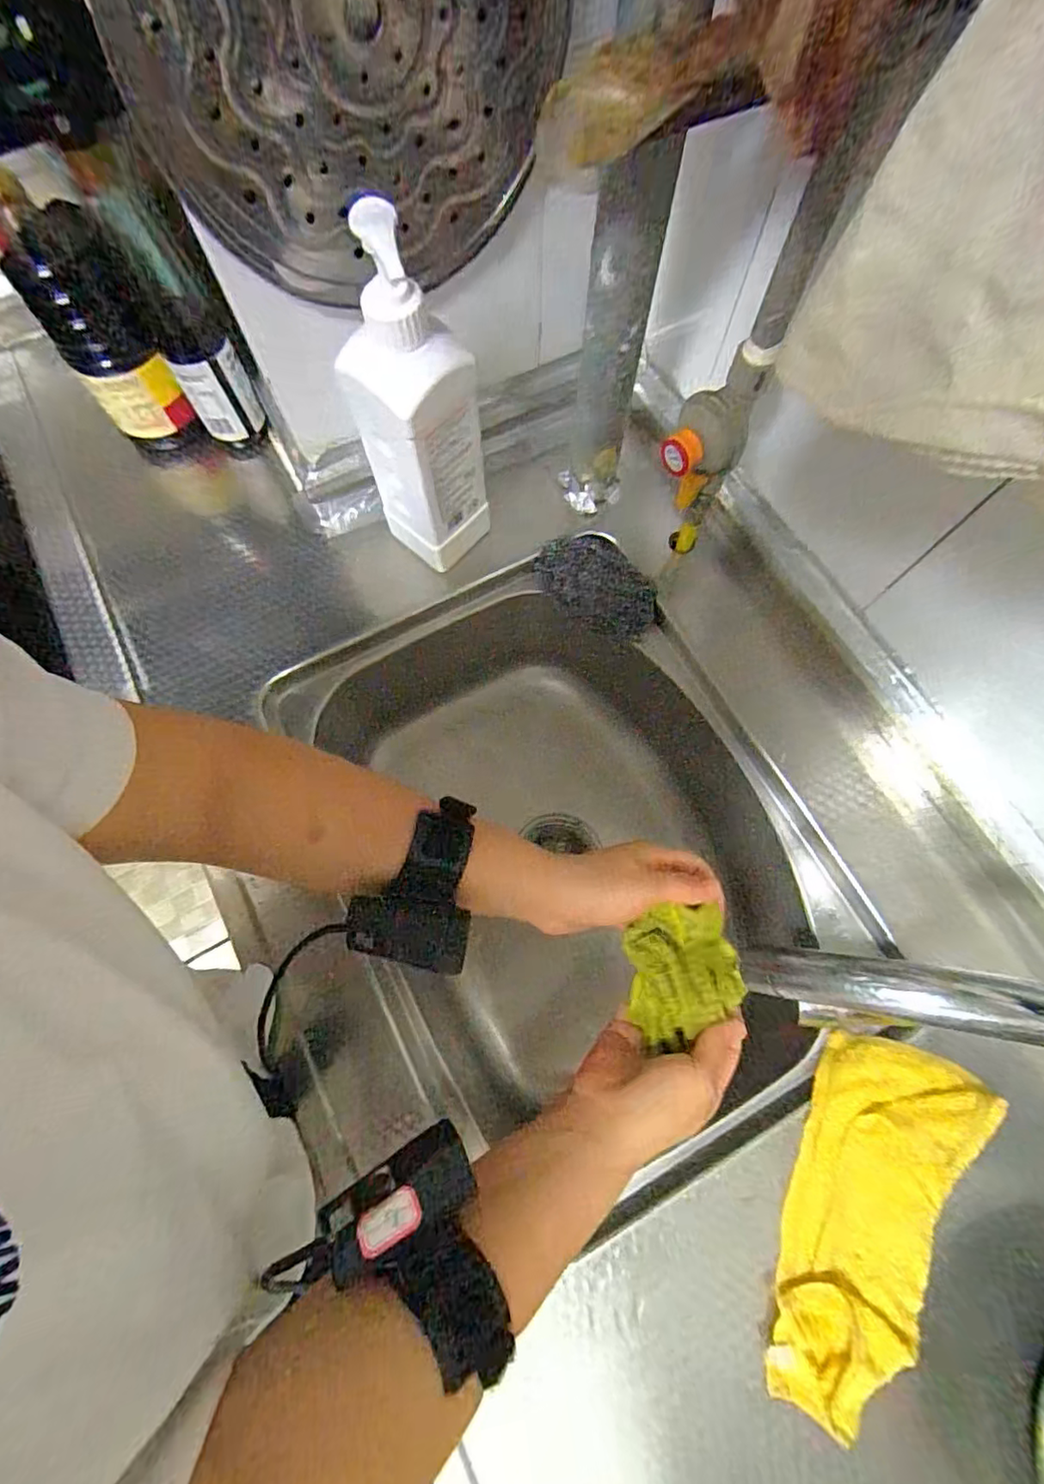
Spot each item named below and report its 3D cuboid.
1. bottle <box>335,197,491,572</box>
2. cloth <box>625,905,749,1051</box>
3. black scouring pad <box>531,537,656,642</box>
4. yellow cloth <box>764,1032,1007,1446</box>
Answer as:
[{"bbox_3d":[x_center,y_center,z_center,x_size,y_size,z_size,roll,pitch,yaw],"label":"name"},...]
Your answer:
[{"bbox_3d":[-0.085,-0.257,0.466,0.071,0.272,0.078,42,78,11],"label":"bottle"},{"bbox_3d":[0.110,0.157,0.381,0.077,0.027,0.086,-1,74,0],"label":"cloth"},{"bbox_3d":[0.078,-0.160,0.589,0.131,0.029,0.076,42,108,5],"label":"black scouring pad"},{"bbox_3d":[0.248,0.341,0.413,0.108,0.021,0.246,32,76,9],"label":"yellow cloth"}]

